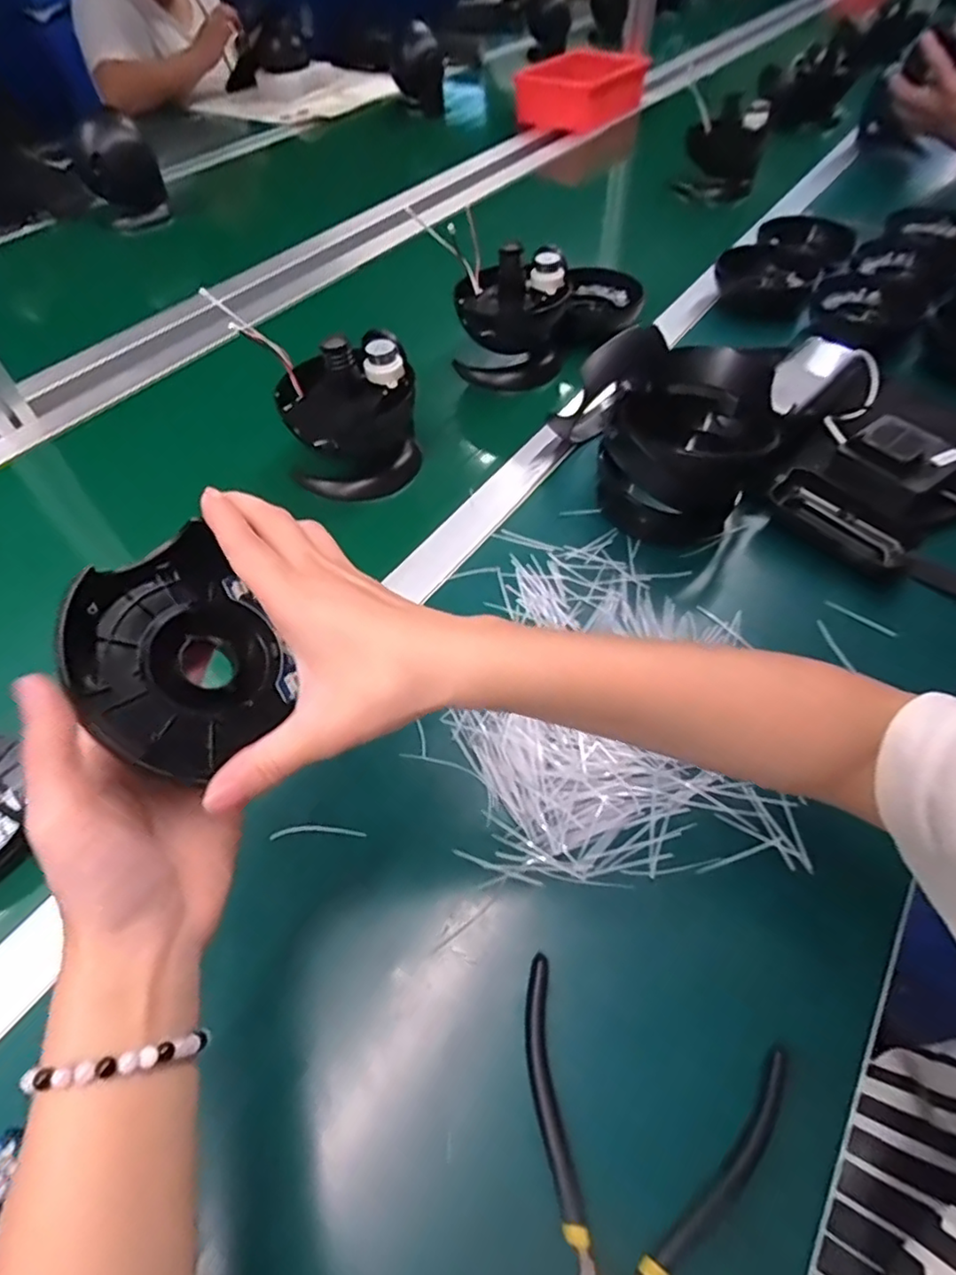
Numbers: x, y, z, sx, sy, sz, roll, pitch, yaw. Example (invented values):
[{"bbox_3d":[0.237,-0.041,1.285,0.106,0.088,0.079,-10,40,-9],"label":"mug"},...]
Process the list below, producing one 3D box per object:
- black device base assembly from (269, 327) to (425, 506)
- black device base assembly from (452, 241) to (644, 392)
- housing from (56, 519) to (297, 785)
[{"bbox_3d":[-0.112,-0.198,0.537,0.113,0.118,0.090,-10,54,-6],"label":"black device base assembly"},{"bbox_3d":[0.079,-0.367,0.662,0.225,0.120,0.094,-31,59,-20],"label":"black device base assembly"},{"bbox_3d":[-0.128,0.008,0.267,0.091,0.015,0.083,14,62,-29],"label":"housing"}]

